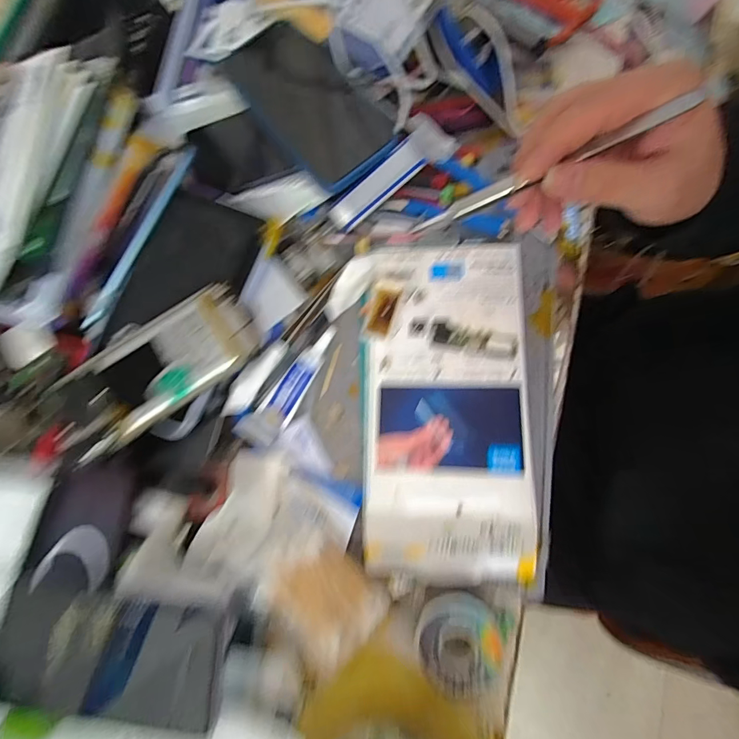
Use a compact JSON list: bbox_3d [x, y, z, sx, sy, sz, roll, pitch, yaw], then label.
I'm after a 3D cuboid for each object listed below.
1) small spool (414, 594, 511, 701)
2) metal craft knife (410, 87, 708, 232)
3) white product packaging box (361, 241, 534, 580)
[{"bbox_3d":[0.057,0.170,0.256,0.058,0.024,0.054,-2,76,7],"label":"small spool"},{"bbox_3d":[0.096,-0.111,0.222,0.152,0.005,0.011,-18,76,23],"label":"metal craft knife"},{"bbox_3d":[0.056,0.021,0.300,0.118,0.022,0.245,2,76,0],"label":"white product packaging box"}]

